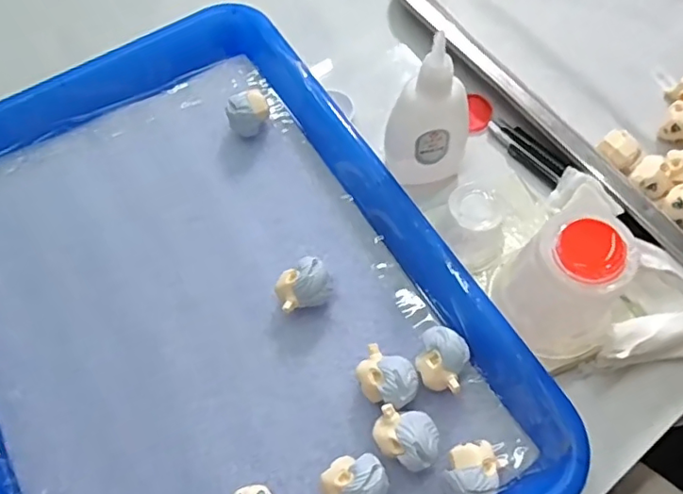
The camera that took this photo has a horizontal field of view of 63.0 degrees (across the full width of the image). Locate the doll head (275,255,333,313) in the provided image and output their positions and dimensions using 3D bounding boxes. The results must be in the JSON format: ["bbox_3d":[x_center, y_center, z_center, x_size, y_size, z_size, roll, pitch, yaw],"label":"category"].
[{"bbox_3d":[-0.019,0.021,0.277,0.027,0.024,0.021,-26,67,-9],"label":"doll head"}]

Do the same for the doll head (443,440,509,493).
[{"bbox_3d":[0.055,0.096,0.236,0.021,0.025,0.028,29,70,15],"label":"doll head"}]

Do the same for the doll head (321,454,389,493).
[{"bbox_3d":[0.006,0.101,0.236,0.027,0.024,0.022,-2,66,2],"label":"doll head"}]

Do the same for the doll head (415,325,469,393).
[{"bbox_3d":[0.046,0.053,0.258,0.021,0.022,0.026,17,68,10],"label":"doll head"}]

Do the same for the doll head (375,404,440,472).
[{"bbox_3d":[0.028,0.084,0.244,0.026,0.022,0.023,9,67,7],"label":"doll head"}]

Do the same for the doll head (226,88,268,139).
[{"bbox_3d":[-0.053,-0.075,0.322,0.023,0.023,0.020,-14,66,-3],"label":"doll head"}]

